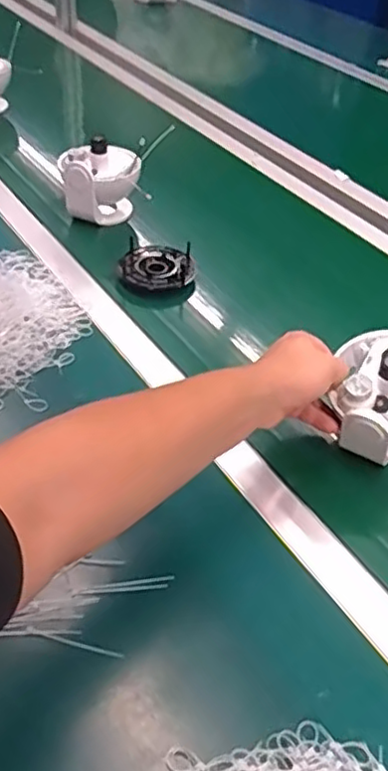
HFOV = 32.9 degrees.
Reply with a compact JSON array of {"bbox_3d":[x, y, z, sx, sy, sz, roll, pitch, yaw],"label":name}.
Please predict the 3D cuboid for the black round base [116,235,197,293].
[{"bbox_3d":[-0.049,-0.161,0.876,0.101,0.027,0.080,1,42,-3],"label":"black round base"}]

